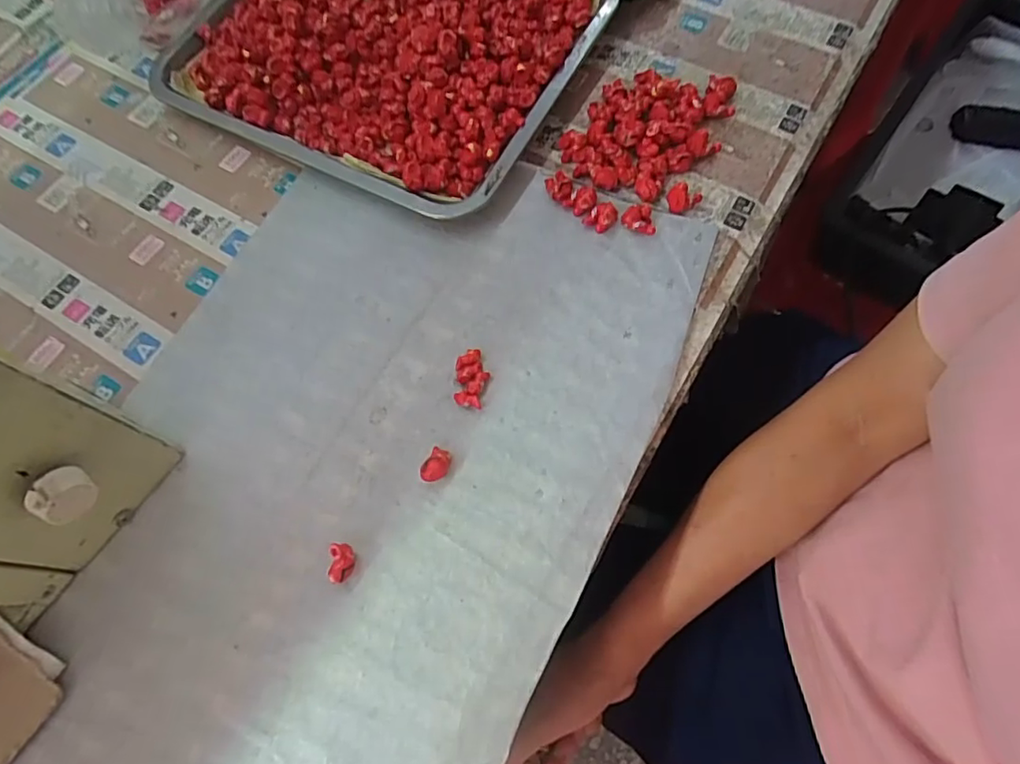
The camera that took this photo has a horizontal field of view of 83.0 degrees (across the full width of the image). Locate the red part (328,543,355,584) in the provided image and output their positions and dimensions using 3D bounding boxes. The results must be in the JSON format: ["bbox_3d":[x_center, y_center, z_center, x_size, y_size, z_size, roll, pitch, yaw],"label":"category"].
[{"bbox_3d":[-0.092,0.100,0.317,0.012,0.014,0.020,-3,66,1],"label":"red part"}]

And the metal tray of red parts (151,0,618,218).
[{"bbox_3d":[-0.105,-0.278,0.467,0.322,0.043,0.265,26,70,13],"label":"metal tray of red parts"}]

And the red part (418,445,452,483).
[{"bbox_3d":[-0.043,0.050,0.336,0.014,0.013,0.020,34,71,15],"label":"red part"}]

